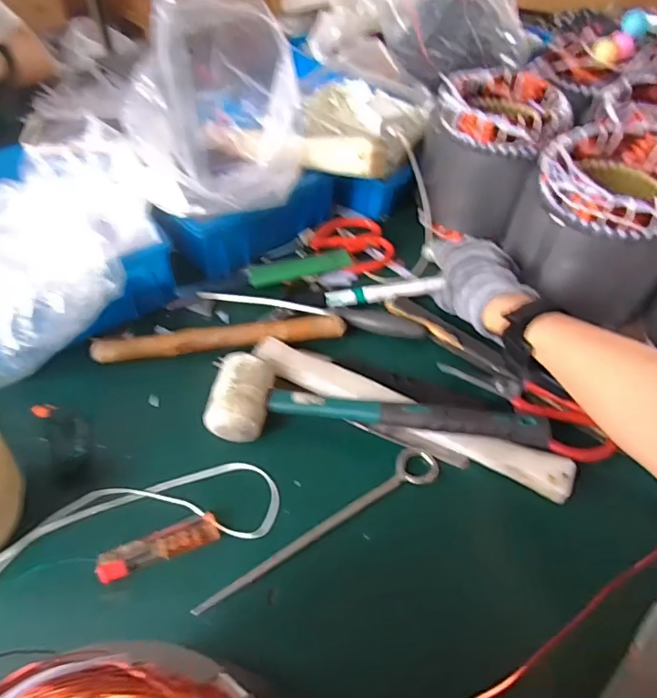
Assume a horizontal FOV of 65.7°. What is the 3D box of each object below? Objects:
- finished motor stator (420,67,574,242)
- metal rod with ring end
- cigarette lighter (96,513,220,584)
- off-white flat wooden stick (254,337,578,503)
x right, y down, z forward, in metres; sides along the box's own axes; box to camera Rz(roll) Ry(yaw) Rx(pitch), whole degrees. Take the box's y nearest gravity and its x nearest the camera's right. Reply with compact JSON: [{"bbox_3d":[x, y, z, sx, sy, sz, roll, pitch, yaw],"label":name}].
[{"bbox_3d":[0.189,-0.226,0.611,0.143,0.155,0.130,15,50,11],"label":"finished motor stator"},{"bbox_3d":[-0.004,0.139,0.414,0.223,0.008,0.031,-24,59,-18],"label":"metal rod with ring end"},{"bbox_3d":[-0.129,0.151,0.391,0.087,0.010,0.022,-18,52,-17],"label":"cigarette lighter"},{"bbox_3d":[0.066,0.054,0.462,0.300,0.017,0.042,24,52,18],"label":"off-white flat wooden stick"}]

